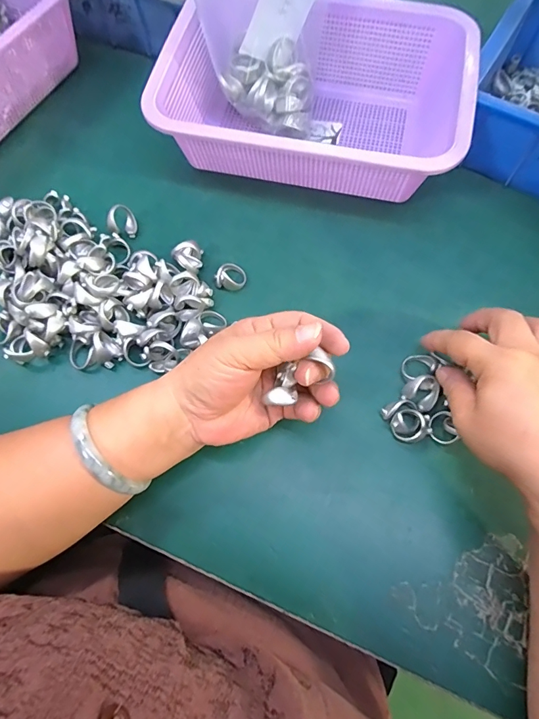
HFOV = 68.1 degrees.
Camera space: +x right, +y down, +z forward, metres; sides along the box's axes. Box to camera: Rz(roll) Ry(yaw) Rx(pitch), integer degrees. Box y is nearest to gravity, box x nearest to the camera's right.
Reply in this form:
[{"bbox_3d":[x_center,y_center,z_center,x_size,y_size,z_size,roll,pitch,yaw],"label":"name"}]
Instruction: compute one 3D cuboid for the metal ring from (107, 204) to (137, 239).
[{"bbox_3d":[-0.133,-0.127,0.364,0.009,0.026,0.027,21,106,43],"label":"metal ring"}]

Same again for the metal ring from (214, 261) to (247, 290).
[{"bbox_3d":[-0.033,-0.072,0.347,0.023,0.018,0.024,0,70,1],"label":"metal ring"}]

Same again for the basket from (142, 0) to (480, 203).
[{"bbox_3d":[0.039,-0.239,0.371,0.261,0.080,0.173,13,71,6],"label":"basket"}]

